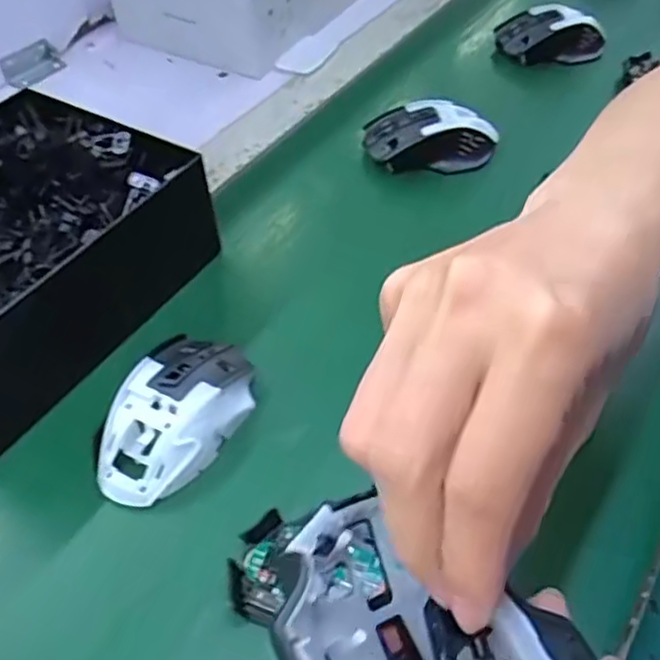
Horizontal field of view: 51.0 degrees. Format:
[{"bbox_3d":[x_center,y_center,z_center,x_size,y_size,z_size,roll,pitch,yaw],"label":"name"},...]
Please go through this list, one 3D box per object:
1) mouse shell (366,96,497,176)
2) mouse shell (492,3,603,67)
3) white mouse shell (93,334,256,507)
[{"bbox_3d":[0.086,-0.163,0.593,0.110,0.043,0.060,0,49,1],"label":"mouse shell"},{"bbox_3d":[0.221,-0.298,0.692,0.101,0.034,0.054,17,51,15],"label":"mouse shell"},{"bbox_3d":[-0.091,0.048,0.415,0.066,0.035,0.116,19,52,17],"label":"white mouse shell"}]

